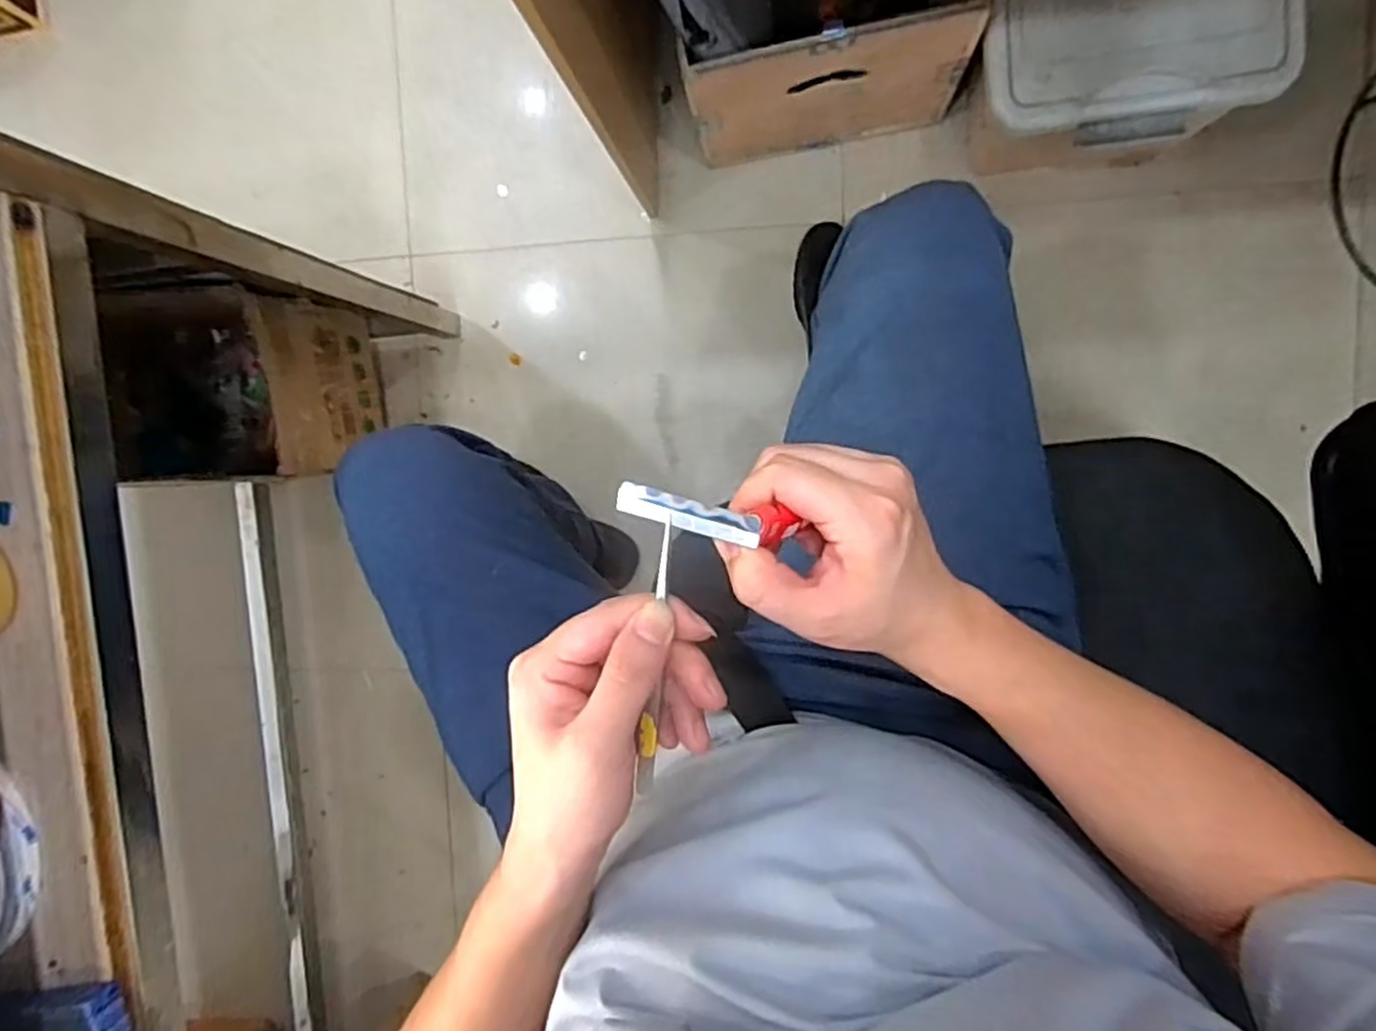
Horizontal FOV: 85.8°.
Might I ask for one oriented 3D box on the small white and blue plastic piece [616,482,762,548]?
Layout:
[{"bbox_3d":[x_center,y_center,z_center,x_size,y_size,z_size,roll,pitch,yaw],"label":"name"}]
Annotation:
[{"bbox_3d":[0.000,0.000,0.292,0.057,0.005,0.013,16,98,8],"label":"small white and blue plastic piece"}]

